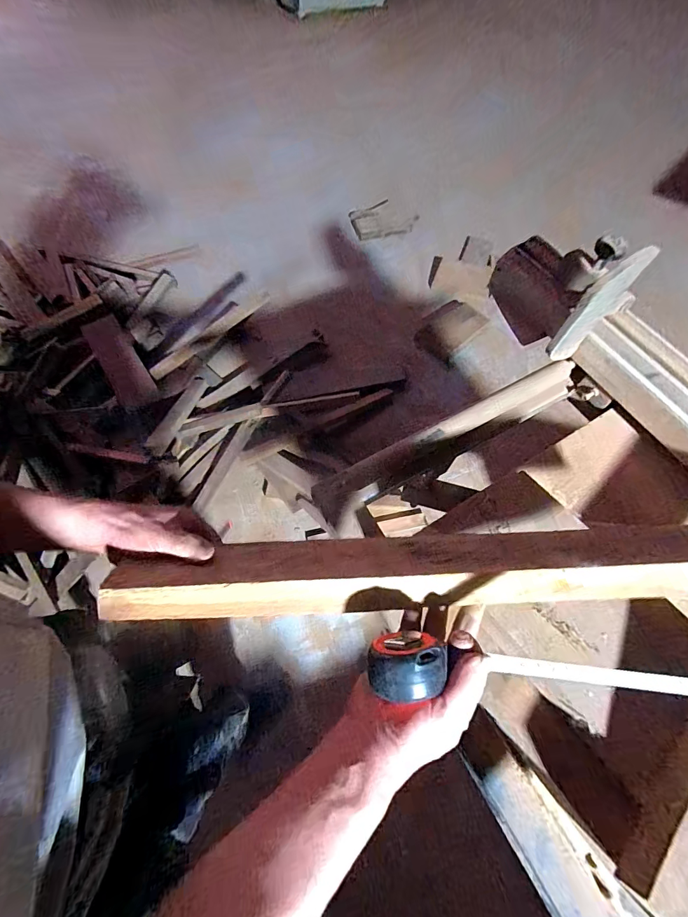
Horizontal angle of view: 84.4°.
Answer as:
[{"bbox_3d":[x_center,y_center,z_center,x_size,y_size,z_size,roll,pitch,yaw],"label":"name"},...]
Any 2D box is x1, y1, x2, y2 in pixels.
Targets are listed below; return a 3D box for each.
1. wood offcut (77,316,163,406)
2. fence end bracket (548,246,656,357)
[{"bbox_3d":[-0.808,-0.350,1.367,0.126,0.023,0.395,-30,77,-19],"label":"wood offcut"},{"bbox_3d":[0.374,-0.220,0.576,0.091,0.181,0.023,-31,69,-16],"label":"fence end bracket"}]

